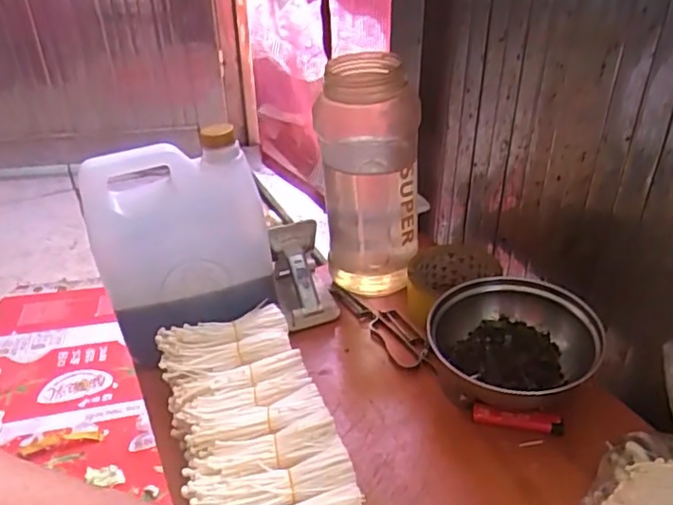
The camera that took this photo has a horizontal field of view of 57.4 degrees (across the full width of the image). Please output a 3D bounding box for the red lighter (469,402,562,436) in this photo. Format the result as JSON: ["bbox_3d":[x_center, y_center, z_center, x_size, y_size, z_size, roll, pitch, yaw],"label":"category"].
[{"bbox_3d":[0.158,0.148,0.541,0.076,0.013,0.014,8,35,13],"label":"red lighter"}]

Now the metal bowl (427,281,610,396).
[{"bbox_3d":[0.164,0.086,0.582,0.137,0.072,0.153,-30,44,-35],"label":"metal bowl"}]

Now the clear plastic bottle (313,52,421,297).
[{"bbox_3d":[0.035,-0.073,0.665,0.104,0.256,0.090,1,34,2],"label":"clear plastic bottle"}]

